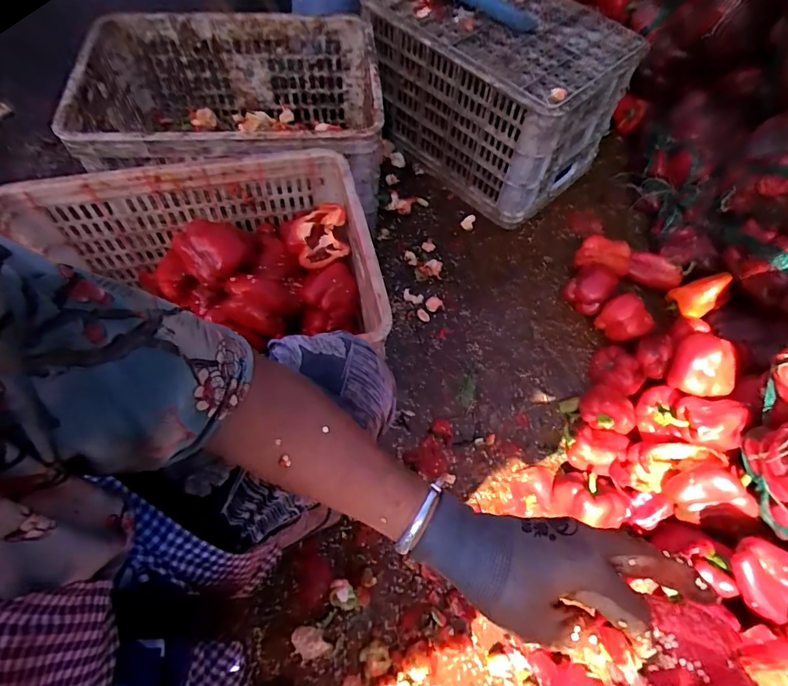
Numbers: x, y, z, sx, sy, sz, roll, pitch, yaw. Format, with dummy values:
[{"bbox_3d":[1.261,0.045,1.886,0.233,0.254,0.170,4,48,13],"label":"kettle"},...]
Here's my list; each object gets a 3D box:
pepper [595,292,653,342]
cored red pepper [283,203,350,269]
[{"bbox_3d":[0.439,-0.040,0.873,0.070,0.077,0.077,1,62,-3],"label":"pepper"},{"bbox_3d":[-0.123,-0.170,0.732,0.094,0.052,0.077,-17,64,-12],"label":"cored red pepper"}]

